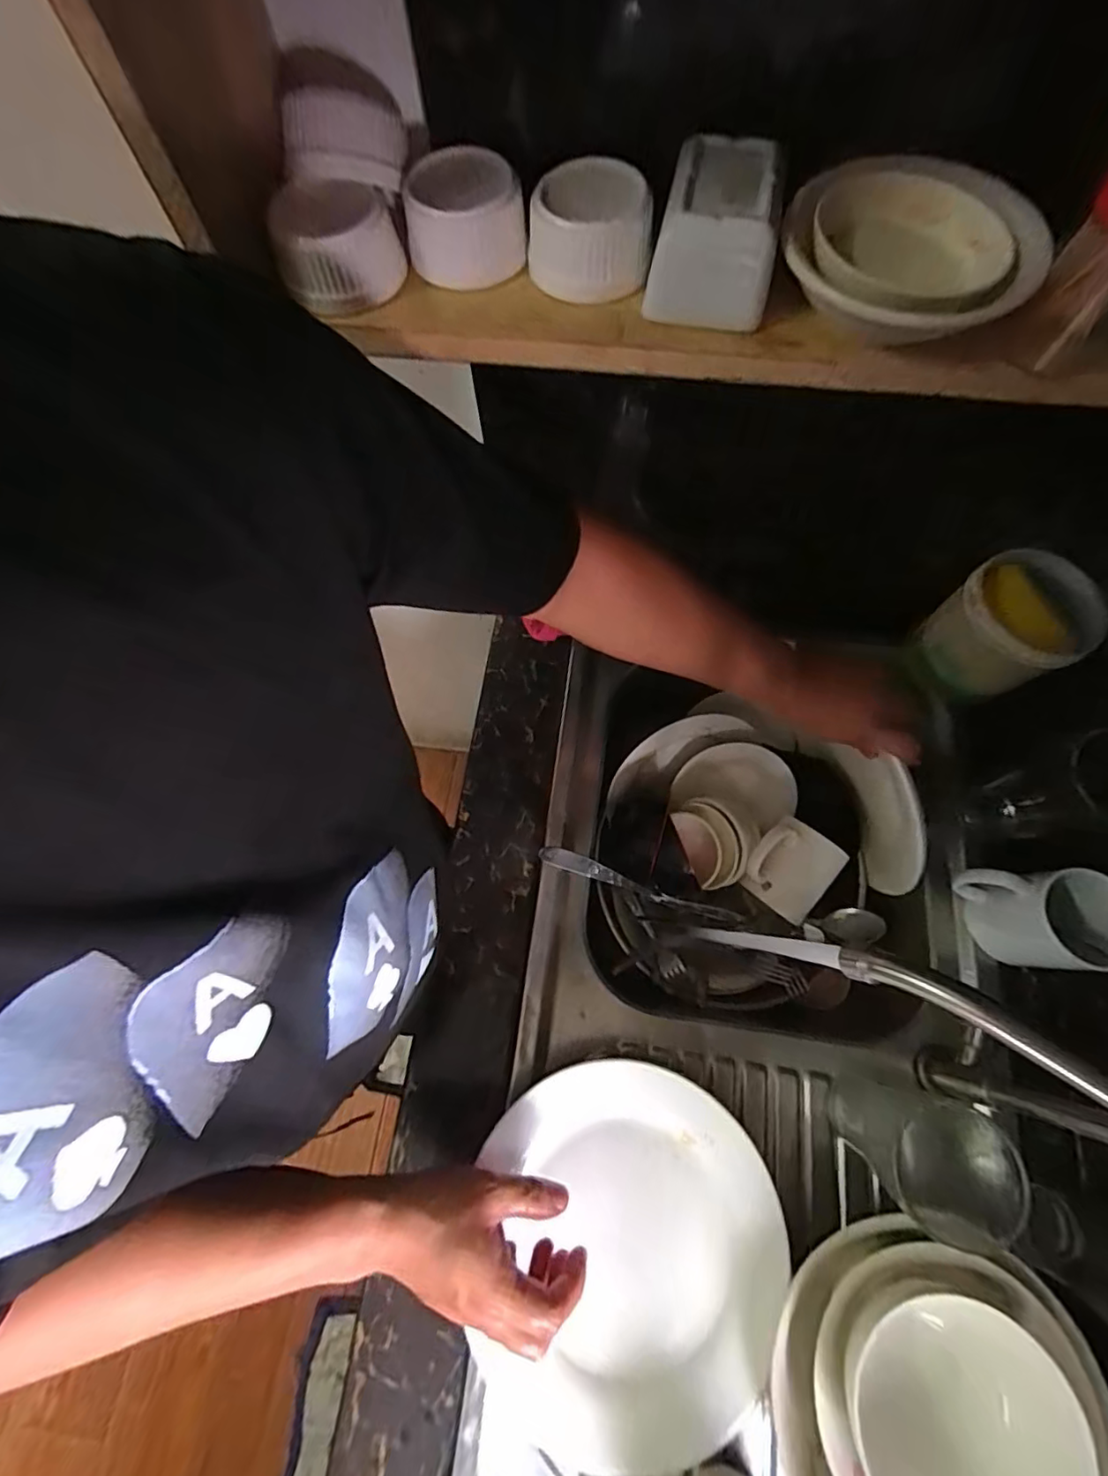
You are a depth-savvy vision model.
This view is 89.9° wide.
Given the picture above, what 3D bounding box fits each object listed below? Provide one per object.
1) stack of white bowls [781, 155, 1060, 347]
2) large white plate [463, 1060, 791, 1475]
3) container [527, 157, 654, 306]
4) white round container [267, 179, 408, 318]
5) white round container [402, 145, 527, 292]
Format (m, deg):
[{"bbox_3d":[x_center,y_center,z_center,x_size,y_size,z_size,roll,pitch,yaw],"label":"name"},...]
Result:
[{"bbox_3d":[0.175,-0.239,0.280,0.116,0.034,0.104,15,72,7],"label":"stack of white bowls"},{"bbox_3d":[0.059,0.380,0.417,0.213,0.030,0.230,-1,71,2],"label":"large white plate"},{"bbox_3d":[0.021,-0.278,0.304,0.063,0.038,0.063,-1,71,2],"label":"container"},{"bbox_3d":[-0.116,-0.266,0.302,0.063,0.035,0.054,-12,71,-2],"label":"white round container"},{"bbox_3d":[-0.051,-0.290,0.311,0.062,0.035,0.062,-1,71,2],"label":"white round container"}]

